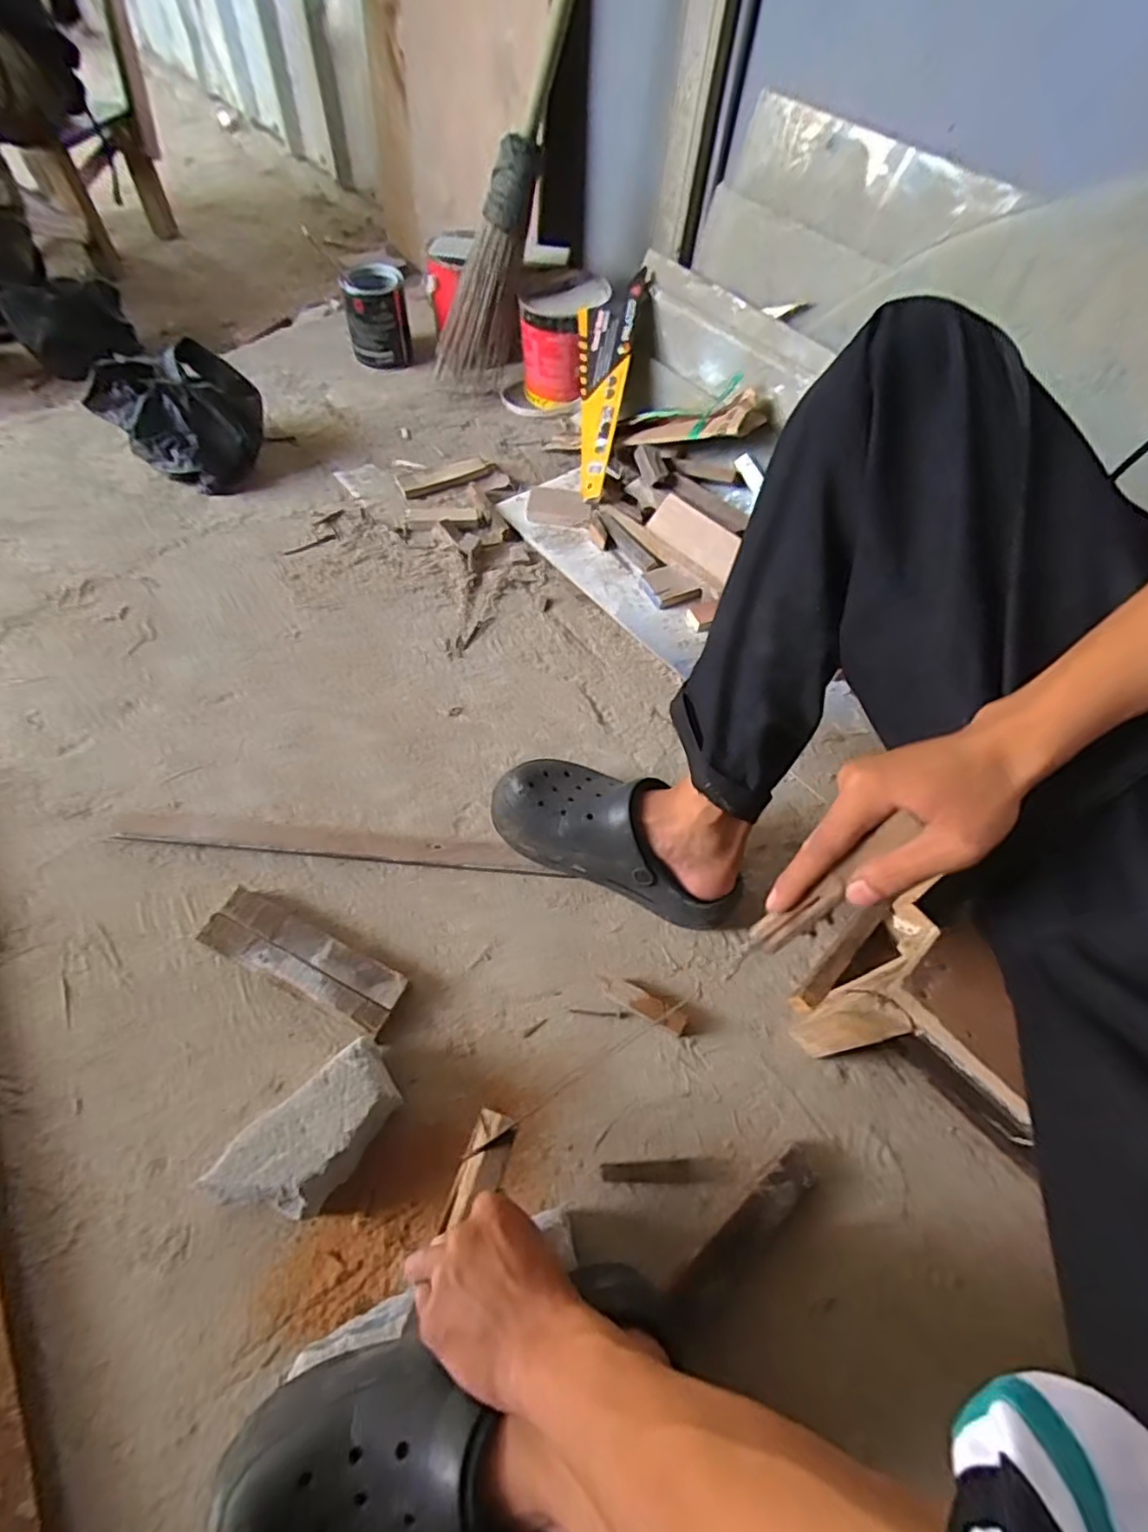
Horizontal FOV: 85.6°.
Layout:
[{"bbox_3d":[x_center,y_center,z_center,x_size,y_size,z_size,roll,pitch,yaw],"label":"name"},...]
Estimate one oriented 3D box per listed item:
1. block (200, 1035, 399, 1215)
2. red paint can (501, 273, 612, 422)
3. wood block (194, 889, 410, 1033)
[{"bbox_3d":[-0.213,0.308,0.518,0.078,0.070,0.146,38,65,16],"label":"block"},{"bbox_3d":[-0.036,-0.721,1.066,0.174,0.158,0.158,-2,61,-5],"label":"red paint can"},{"bbox_3d":[-0.263,0.188,0.610,0.205,0.023,0.061,24,62,10],"label":"wood block"}]

